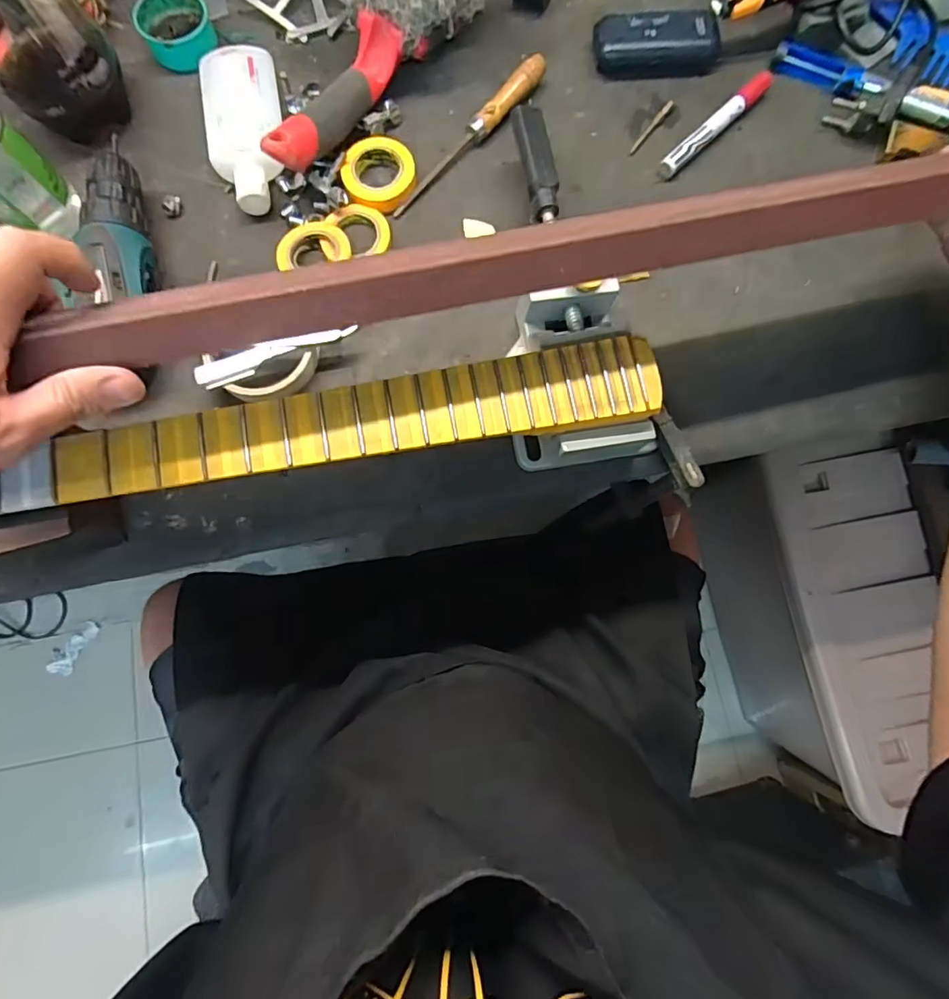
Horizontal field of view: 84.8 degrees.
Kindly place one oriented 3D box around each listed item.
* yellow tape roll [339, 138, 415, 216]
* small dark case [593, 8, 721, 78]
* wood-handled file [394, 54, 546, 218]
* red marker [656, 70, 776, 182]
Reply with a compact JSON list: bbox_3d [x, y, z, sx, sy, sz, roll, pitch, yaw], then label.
[{"bbox_3d":[-0.080,-0.271,0.435,0.056,0.016,0.057,0,79,-1],"label":"yellow tape roll"},{"bbox_3d":[0.165,-0.411,0.468,0.108,0.026,0.048,-4,79,-2],"label":"small dark case"},{"bbox_3d":[-0.004,-0.315,0.448,0.019,0.017,0.190,42,81,7],"label":"wood-handled file"},{"bbox_3d":[0.212,-0.330,0.457,0.135,0.015,0.018,-43,82,-9],"label":"red marker"}]

